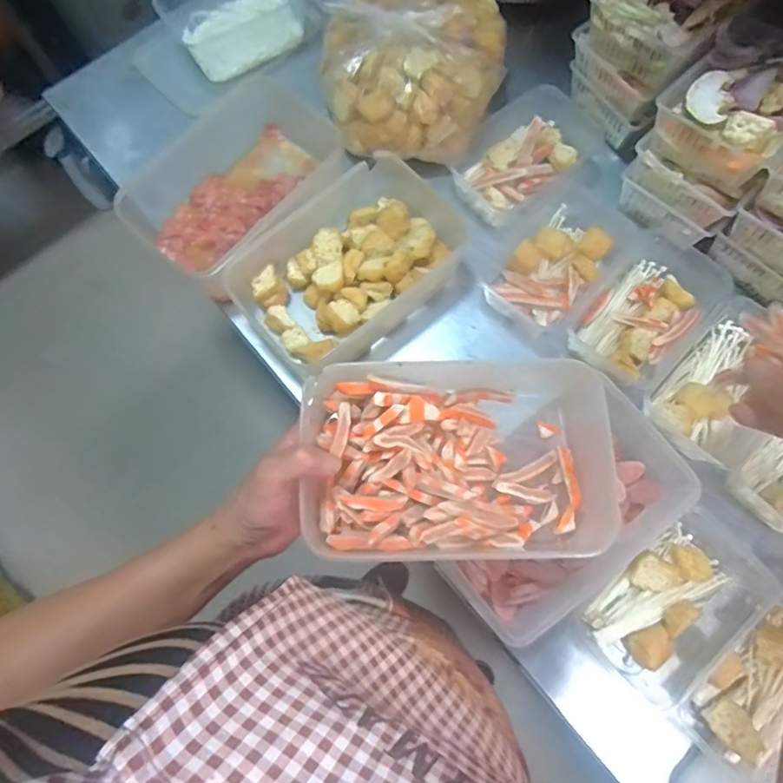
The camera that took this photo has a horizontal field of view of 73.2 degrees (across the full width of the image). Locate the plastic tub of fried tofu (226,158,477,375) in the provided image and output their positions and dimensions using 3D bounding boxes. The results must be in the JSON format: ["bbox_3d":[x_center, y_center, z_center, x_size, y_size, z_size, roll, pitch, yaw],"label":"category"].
[{"bbox_3d":[-0.041,-0.138,0.579,0.241,0.076,0.164,-42,78,-9],"label":"plastic tub of fried tofu"}]

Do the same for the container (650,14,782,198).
[{"bbox_3d":[0.336,-0.277,0.504,0.118,0.066,0.140,41,79,11],"label":"container"}]

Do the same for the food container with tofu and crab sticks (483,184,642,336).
[{"bbox_3d":[0.194,-0.153,0.596,0.099,0.057,0.195,42,80,11],"label":"food container with tofu and crab sticks"}]

